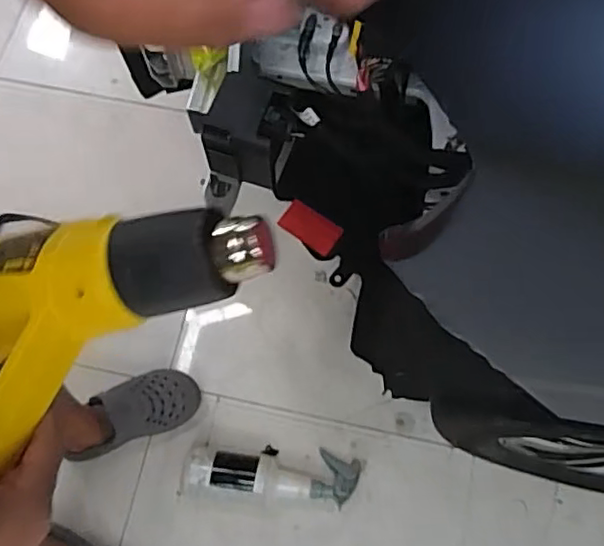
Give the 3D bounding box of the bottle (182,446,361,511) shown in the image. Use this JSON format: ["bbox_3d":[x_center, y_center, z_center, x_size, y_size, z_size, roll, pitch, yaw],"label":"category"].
[{"bbox_3d":[-0.051,0.361,1.104,0.309,0.074,0.100,7,71,3],"label":"bottle"}]

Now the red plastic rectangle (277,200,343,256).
[{"bbox_3d":[0.014,-0.075,1.016,0.104,0.010,0.055,37,97,18],"label":"red plastic rectangle"}]

